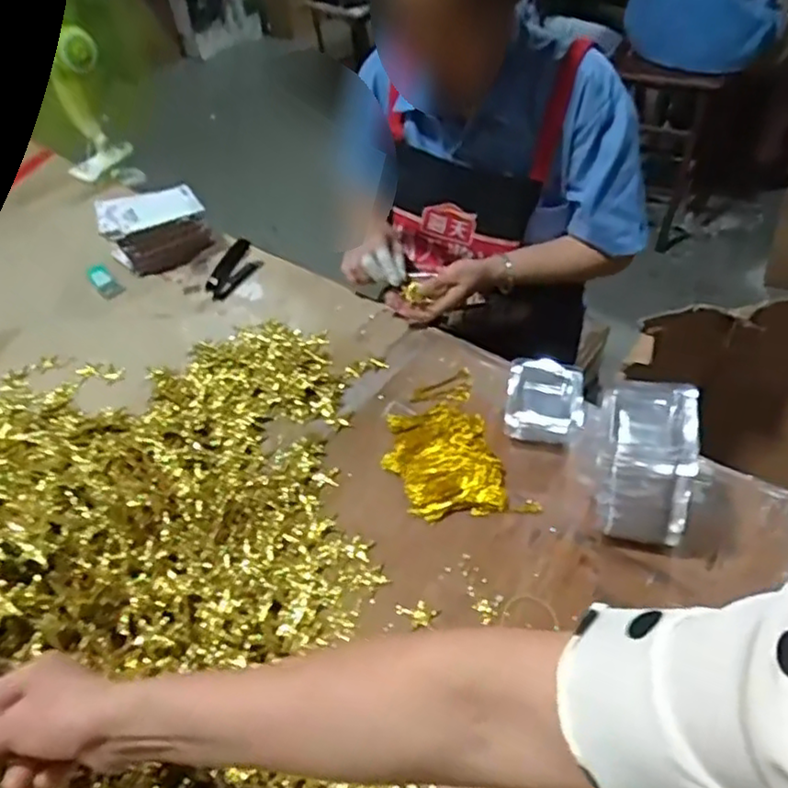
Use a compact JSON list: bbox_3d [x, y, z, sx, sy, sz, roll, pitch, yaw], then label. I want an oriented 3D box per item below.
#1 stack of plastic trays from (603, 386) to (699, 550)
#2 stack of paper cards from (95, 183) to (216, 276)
[{"bbox_3d":[0.239,0.071,0.645,0.083,0.142,0.104,10,47,15],"label":"stack of plastic trays"},{"bbox_3d":[-0.369,-0.257,1.049,0.152,0.092,0.087,-17,46,-11],"label":"stack of paper cards"}]

